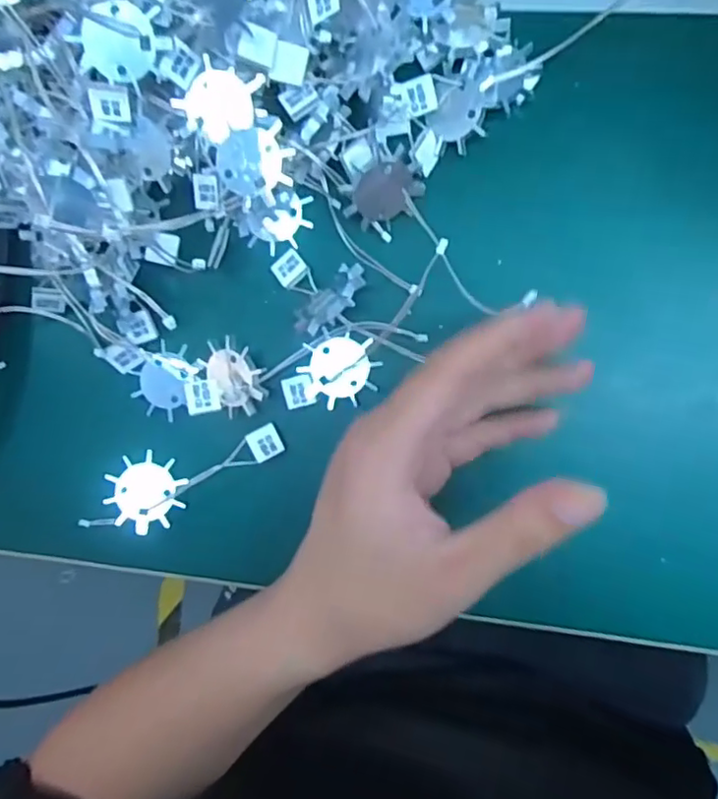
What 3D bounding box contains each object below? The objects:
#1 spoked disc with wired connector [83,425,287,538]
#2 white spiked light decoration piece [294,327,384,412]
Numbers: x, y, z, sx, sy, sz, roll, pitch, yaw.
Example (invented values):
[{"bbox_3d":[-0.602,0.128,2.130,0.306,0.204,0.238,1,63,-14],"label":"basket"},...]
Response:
[{"bbox_3d":[-0.090,0.039,0.313,0.104,0.018,0.036,-26,92,8],"label":"spoked disc with wired connector"},{"bbox_3d":[-0.010,-0.014,0.304,0.037,0.005,0.036,12,97,5],"label":"white spiked light decoration piece"}]

